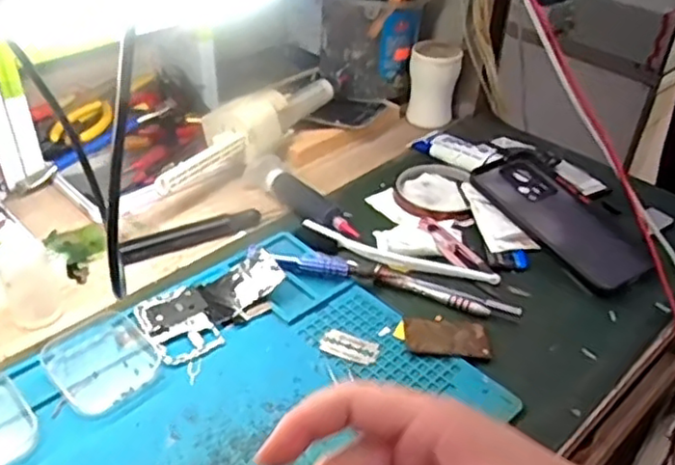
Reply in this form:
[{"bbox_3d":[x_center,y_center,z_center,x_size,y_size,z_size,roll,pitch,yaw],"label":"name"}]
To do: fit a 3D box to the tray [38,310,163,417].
[{"bbox_3d":[-0.160,0.085,0.452,0.067,0.013,0.075,-29,47,-35],"label":"tray"}]

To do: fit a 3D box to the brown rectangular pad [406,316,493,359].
[{"bbox_3d":[0.079,0.075,0.482,0.059,0.005,0.036,6,37,5],"label":"brown rectangular pad"}]

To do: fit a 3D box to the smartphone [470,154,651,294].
[{"bbox_3d":[0.193,-0.013,0.579,0.075,0.012,0.164,-20,50,-29],"label":"smartphone"}]

